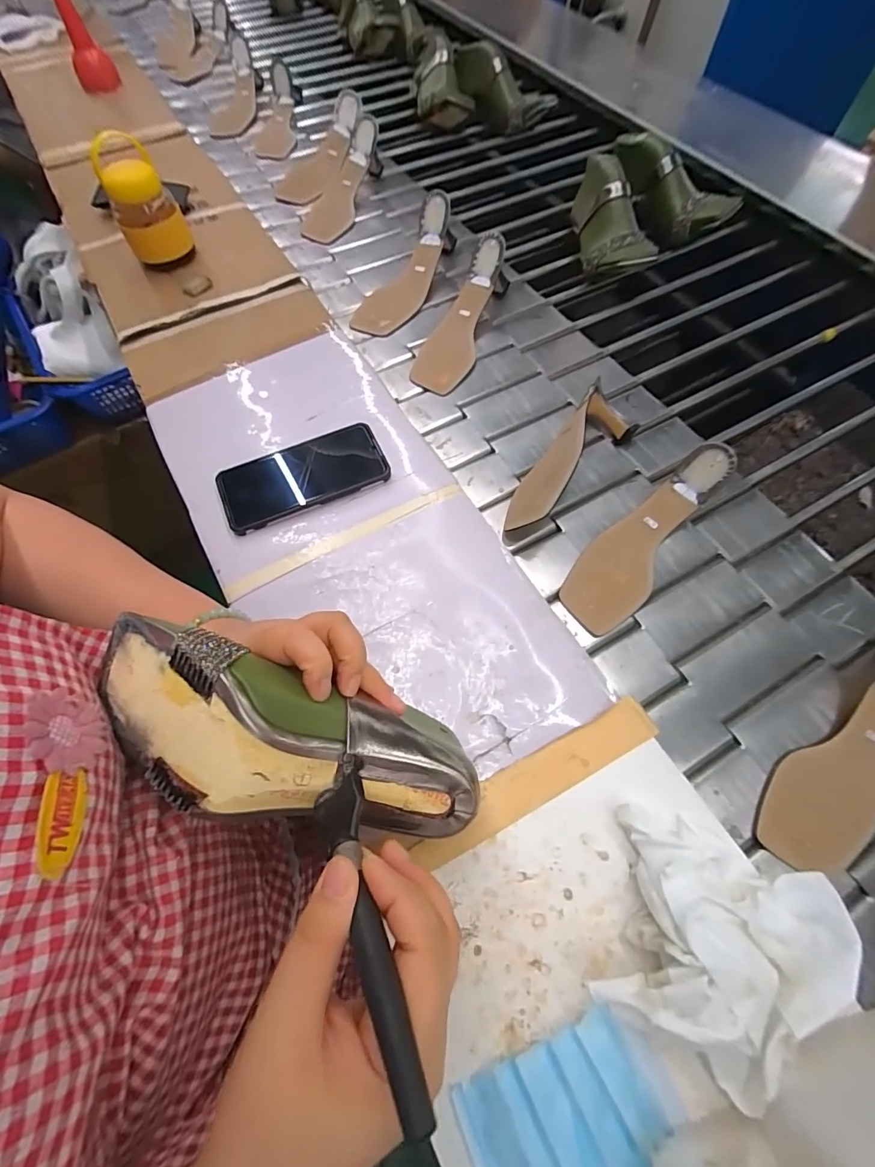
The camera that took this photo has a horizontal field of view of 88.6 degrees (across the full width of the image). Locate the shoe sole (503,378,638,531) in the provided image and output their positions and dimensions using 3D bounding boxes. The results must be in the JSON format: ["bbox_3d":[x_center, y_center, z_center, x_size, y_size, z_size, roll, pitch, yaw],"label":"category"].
[{"bbox_3d":[0.147,-0.139,0.498,0.068,0.045,0.226,35,70,16],"label":"shoe sole"}]

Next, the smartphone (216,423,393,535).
[{"bbox_3d":[-0.137,-0.109,0.453,0.164,0.018,0.079,-22,66,-9],"label":"smartphone"}]

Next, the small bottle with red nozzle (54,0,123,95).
[{"bbox_3d":[-0.629,-0.957,0.795,0.068,0.152,0.058,-25,72,-12],"label":"small bottle with red nozzle"}]

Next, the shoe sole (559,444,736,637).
[{"bbox_3d":[0.208,-0.046,0.456,0.074,0.050,0.218,40,87,18],"label":"shoe sole"}]

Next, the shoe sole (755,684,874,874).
[{"bbox_3d":[0.347,0.144,0.364,0.074,0.049,0.213,43,86,19],"label":"shoe sole"}]

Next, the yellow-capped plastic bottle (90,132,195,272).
[{"bbox_3d":[-0.372,-0.476,0.573,0.076,0.122,0.083,-27,72,-13],"label":"yellow-capped plastic bottle"}]

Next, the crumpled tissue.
[{"bbox_3d":[0.166,0.217,0.268,0.131,0.046,0.123,27,70,7],"label":"crumpled tissue"}]

